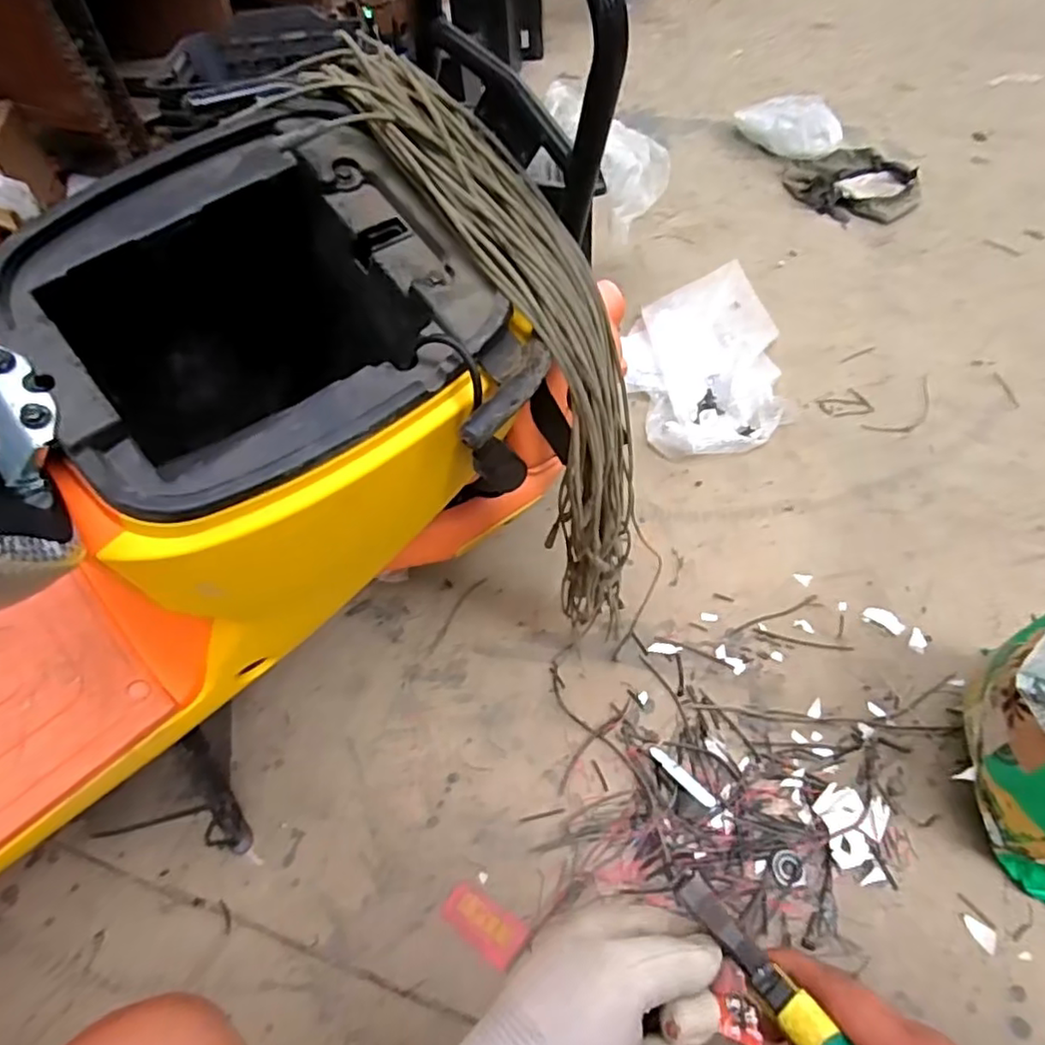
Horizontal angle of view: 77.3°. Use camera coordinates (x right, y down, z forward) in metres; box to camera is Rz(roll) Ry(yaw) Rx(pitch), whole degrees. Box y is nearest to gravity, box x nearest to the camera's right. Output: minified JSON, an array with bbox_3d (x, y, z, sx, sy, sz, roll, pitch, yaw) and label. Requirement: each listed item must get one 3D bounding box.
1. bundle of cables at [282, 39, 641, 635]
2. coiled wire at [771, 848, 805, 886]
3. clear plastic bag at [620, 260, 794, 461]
[{"bbox_3d":[0.002,-0.111,0.561,0.076,0.549,0.212,-38,33,-22],"label":"bundle of cables"},{"bbox_3d":[0.293,0.381,0.721,0.033,0.005,0.035,-3,52,2],"label":"coiled wire"},{"bbox_3d":[0.342,-0.335,1.240,0.275,0.042,0.536,5,53,8],"label":"clear plastic bag"}]

